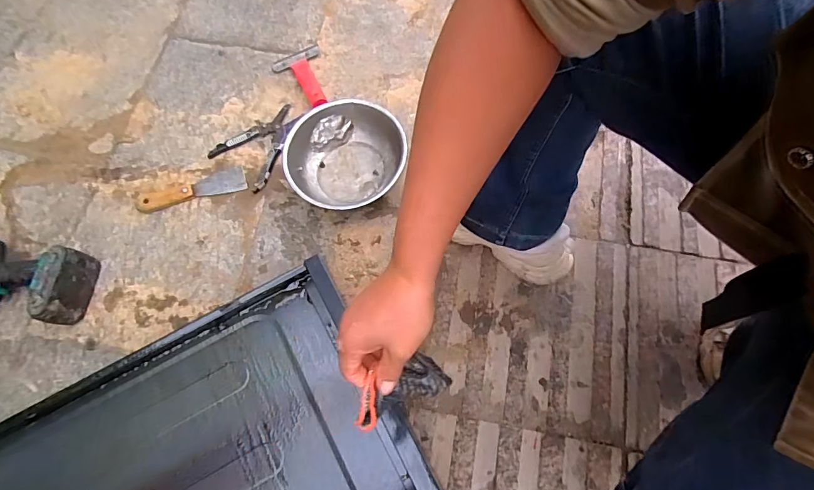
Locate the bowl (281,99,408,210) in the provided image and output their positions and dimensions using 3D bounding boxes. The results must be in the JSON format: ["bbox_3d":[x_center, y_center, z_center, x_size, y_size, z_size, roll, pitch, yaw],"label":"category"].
[{"bbox_3d":[-0.099,-0.141,0.717,0.193,0.068,0.195,-1,69,3],"label":"bowl"}]

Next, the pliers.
[{"bbox_3d":[-0.260,-0.187,0.778,0.122,0.015,0.162,35,74,15],"label":"pliers"}]

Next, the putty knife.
[{"bbox_3d":[-0.383,-0.101,0.751,0.191,0.015,0.051,-16,69,-3],"label":"putty knife"}]

